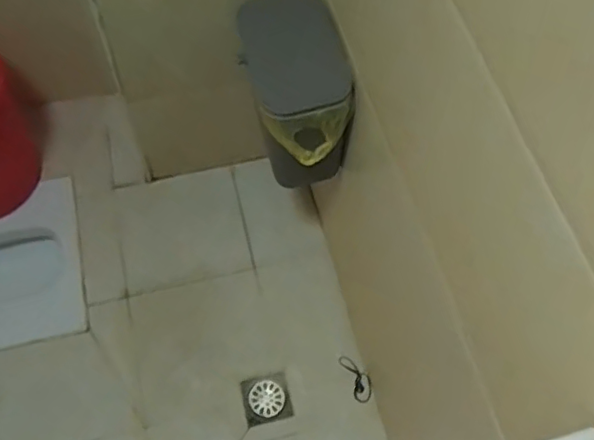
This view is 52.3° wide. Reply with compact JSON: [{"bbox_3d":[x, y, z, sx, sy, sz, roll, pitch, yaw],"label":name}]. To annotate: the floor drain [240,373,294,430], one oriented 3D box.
[{"bbox_3d":[-0.065,0.390,1.323,0.100,0.008,0.100,-12,64,-9],"label":"floor drain"}]

